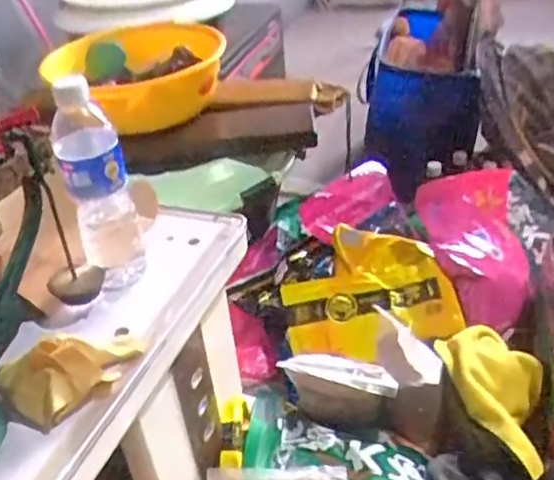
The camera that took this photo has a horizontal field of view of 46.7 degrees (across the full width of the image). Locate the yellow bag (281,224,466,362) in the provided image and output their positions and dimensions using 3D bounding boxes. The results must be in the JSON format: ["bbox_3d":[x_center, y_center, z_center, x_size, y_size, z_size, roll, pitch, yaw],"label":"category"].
[{"bbox_3d":[0.149,0.082,1.091,0.281,0.062,0.224,-14,71,4],"label":"yellow bag"}]

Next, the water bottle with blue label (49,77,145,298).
[{"bbox_3d":[-0.182,-0.059,0.657,0.067,0.217,0.060,-16,35,-13],"label":"water bottle with blue label"}]

